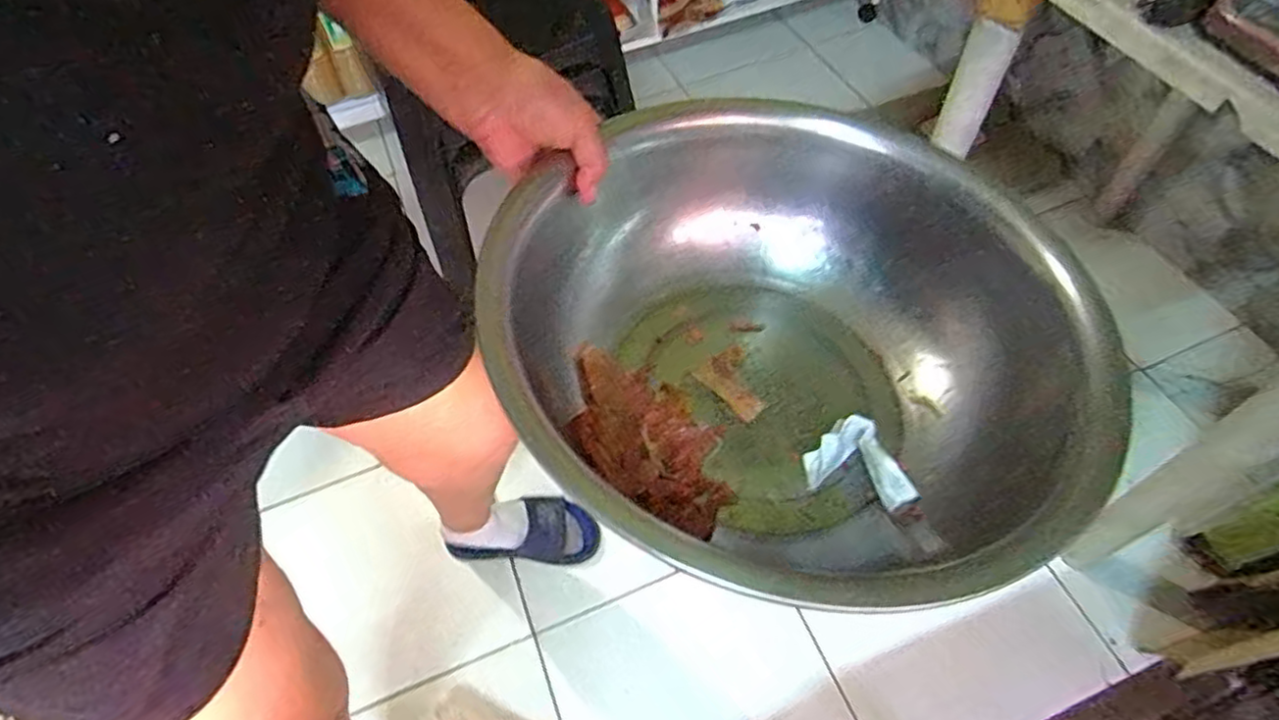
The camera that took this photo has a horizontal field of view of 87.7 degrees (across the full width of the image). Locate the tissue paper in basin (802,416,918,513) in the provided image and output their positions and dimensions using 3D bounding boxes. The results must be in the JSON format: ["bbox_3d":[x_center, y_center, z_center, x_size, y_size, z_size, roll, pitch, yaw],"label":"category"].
[{"bbox_3d":[0.145,0.072,0.445,0.061,0.039,0.060,-19,57,-7],"label":"tissue paper in basin"}]

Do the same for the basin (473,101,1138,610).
[{"bbox_3d":[0.096,-0.015,0.449,0.349,0.160,0.352,-2,57,3],"label":"basin"}]

